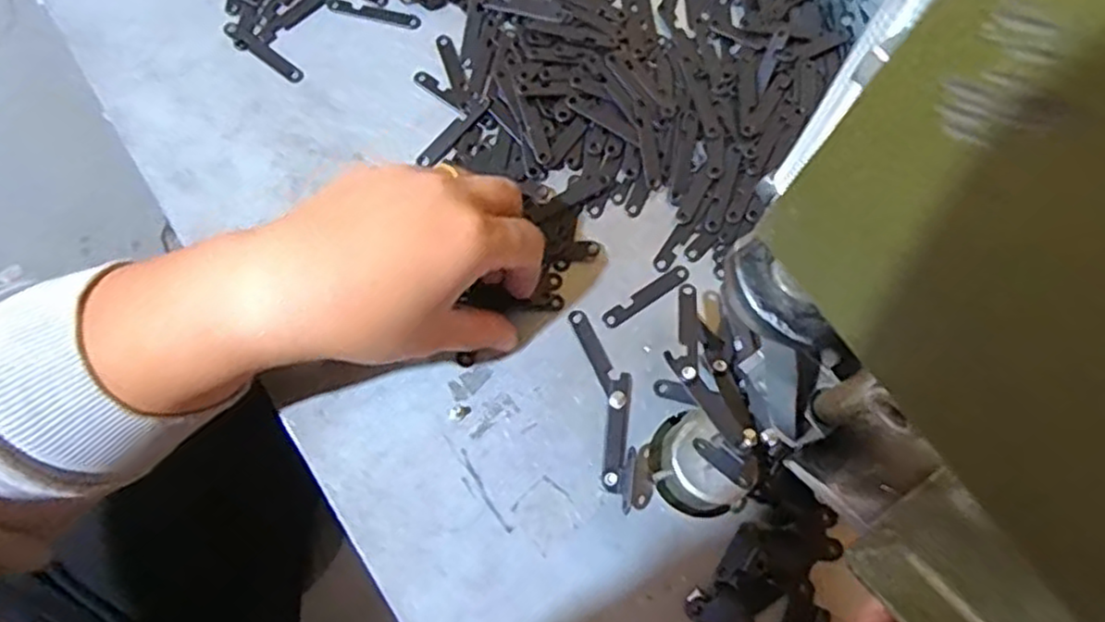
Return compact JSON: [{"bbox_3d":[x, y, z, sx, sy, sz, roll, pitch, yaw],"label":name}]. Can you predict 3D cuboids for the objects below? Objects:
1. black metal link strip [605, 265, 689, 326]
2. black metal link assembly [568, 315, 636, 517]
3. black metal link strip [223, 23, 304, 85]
[{"bbox_3d":[0.047,-0.008,0.357,0.050,0.004,0.009,-33,77,-12],"label":"black metal link strip"},{"bbox_3d":[0.028,0.044,0.336,0.022,0.006,0.094,-9,73,-6],"label":"black metal link assembly"},{"bbox_3d":[-0.156,-0.139,0.385,0.053,0.004,0.009,37,74,8],"label":"black metal link strip"}]

